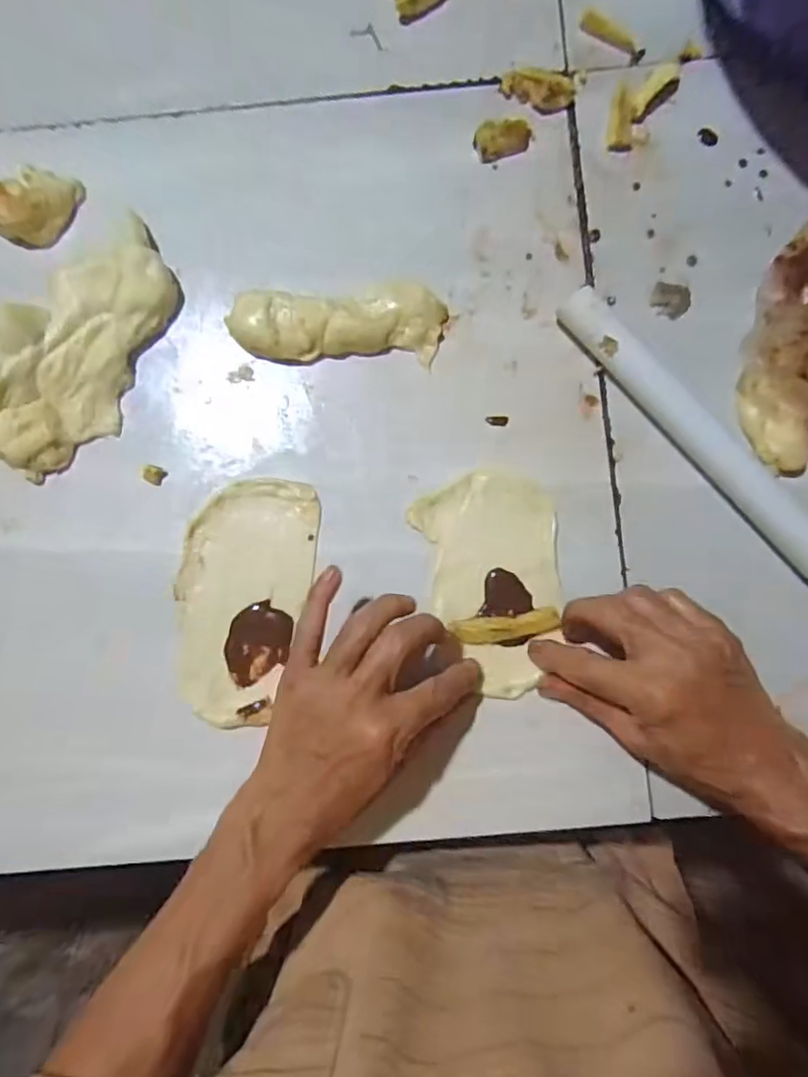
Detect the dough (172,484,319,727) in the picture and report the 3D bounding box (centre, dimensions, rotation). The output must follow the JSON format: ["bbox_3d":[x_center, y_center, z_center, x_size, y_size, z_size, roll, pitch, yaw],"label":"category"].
[{"bbox_3d":[-0.105,0.038,0.381,0.081,0.008,0.154,10,86,2],"label":"dough"}]

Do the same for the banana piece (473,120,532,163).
[{"bbox_3d":[0.067,-0.267,0.396,0.039,0.015,0.017,-16,85,0],"label":"banana piece"}]

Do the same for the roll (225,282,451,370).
[{"bbox_3d":[-0.043,-0.140,0.385,0.134,0.023,0.049,3,85,2],"label":"roll"}]

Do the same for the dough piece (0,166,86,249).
[{"bbox_3d":[-0.254,-0.227,0.399,0.047,0.018,0.057,30,87,4],"label":"dough piece"}]

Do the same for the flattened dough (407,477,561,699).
[{"bbox_3d":[0.062,0.027,0.380,0.086,0.004,0.136,-16,85,0],"label":"flattened dough"}]

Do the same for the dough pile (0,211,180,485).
[{"bbox_3d":[-0.217,-0.119,0.382,0.164,0.027,0.108,-32,85,-1],"label":"dough pile"}]

